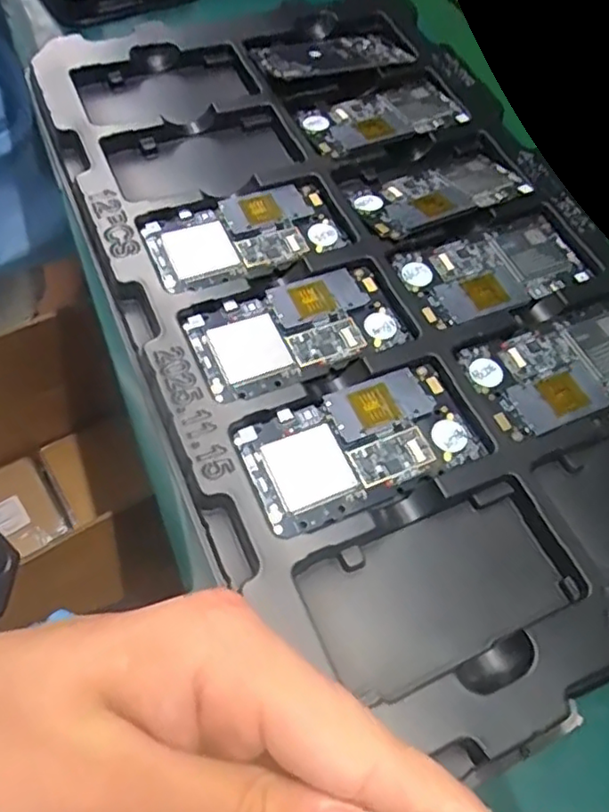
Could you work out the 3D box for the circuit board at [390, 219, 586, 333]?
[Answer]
[{"bbox_3d":[0.128,-0.090,0.421,0.121,0.004,0.065,-17,63,-13],"label":"circuit board"}]

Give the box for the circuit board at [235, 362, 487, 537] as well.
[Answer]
[{"bbox_3d":[0.031,0.021,0.347,0.126,0.005,0.070,-20,63,-15],"label":"circuit board"}]

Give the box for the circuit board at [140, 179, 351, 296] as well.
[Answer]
[{"bbox_3d":[-0.040,-0.117,0.419,0.128,0.006,0.069,-21,63,-15],"label":"circuit board"}]

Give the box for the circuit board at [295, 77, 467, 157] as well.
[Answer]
[{"bbox_3d":[0.060,-0.226,0.487,0.125,0.007,0.062,-21,64,-15],"label":"circuit board"}]

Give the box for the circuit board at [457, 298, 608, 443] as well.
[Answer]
[{"bbox_3d":[0.162,-0.024,0.385,0.122,0.005,0.066,-18,63,-14],"label":"circuit board"}]

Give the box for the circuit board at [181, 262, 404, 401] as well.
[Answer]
[{"bbox_3d":[-0.005,-0.048,0.384,0.127,0.009,0.070,-22,64,-15],"label":"circuit board"}]

